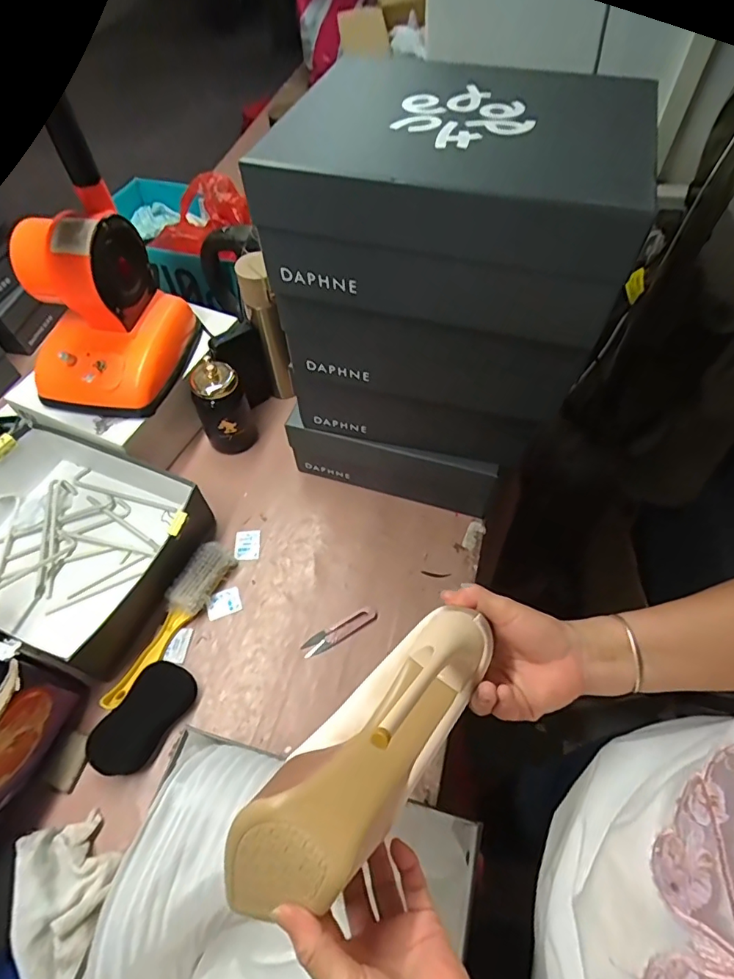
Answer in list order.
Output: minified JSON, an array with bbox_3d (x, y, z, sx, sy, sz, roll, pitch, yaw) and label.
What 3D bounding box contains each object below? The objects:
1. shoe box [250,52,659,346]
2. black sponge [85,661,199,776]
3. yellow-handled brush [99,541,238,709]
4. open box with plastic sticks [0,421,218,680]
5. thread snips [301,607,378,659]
[{"bbox_3d":[0.079,-0.254,0.438,0.282,0.125,0.190,17,59,11],"label":"shoe box"},{"bbox_3d":[-0.262,0.267,0.587,0.060,0.041,0.124,25,61,16],"label":"black sponge"},{"bbox_3d":[-0.253,0.167,0.643,0.050,0.032,0.229,23,60,15],"label":"yellow-handled brush"},{"bbox_3d":[-0.414,0.068,0.681,0.329,0.093,0.259,20,60,13],"label":"open box with plastic sticks"},{"bbox_3d":[-0.035,0.184,0.650,0.102,0.006,0.025,-25,60,-15],"label":"thread snips"}]

